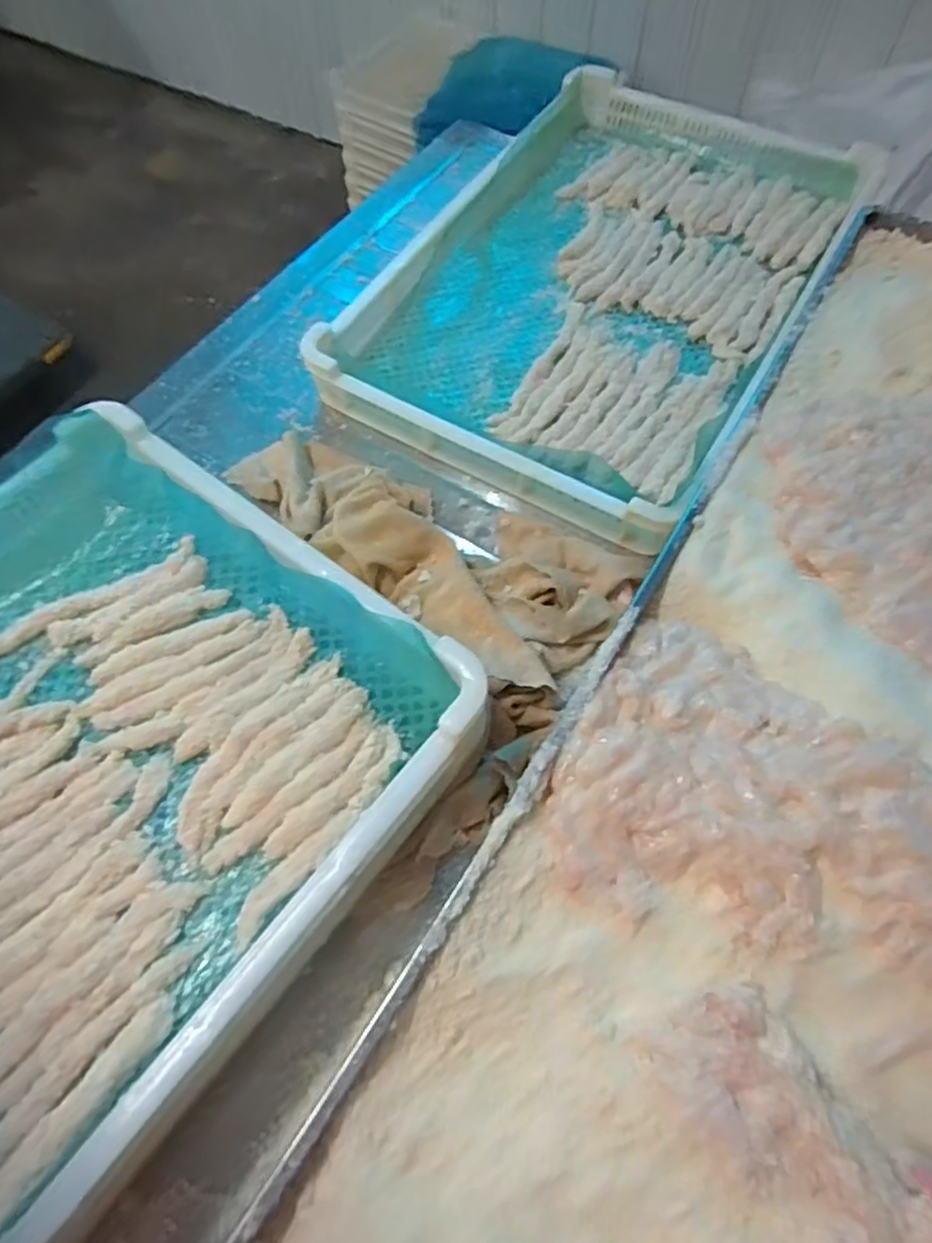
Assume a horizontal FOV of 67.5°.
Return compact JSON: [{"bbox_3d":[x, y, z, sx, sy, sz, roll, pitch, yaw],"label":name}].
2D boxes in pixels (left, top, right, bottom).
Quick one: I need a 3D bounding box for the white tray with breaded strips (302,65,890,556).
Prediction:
[{"bbox_3d":[0.162,-0.385,0.738,0.376,0.074,0.616,29,67,14],"label":"white tray with breaded strips"}]

